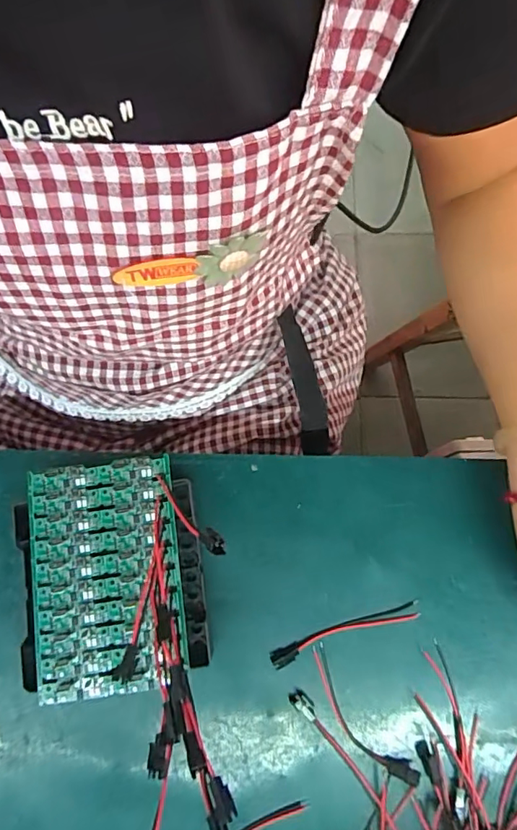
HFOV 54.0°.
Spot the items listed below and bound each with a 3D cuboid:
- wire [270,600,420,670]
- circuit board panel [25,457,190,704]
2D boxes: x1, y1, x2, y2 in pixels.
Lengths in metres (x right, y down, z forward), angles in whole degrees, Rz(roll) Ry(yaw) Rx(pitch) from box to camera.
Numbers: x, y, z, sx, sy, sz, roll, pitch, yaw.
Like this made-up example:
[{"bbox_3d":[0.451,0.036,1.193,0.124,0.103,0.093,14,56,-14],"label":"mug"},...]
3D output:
[{"bbox_3d":[0.056,0.142,0.330,0.100,0.007,0.012,-18,77,-5],"label":"wire"},{"bbox_3d":[-0.095,0.099,0.316,0.090,0.004,0.137,-8,80,-2],"label":"circuit board panel"}]

